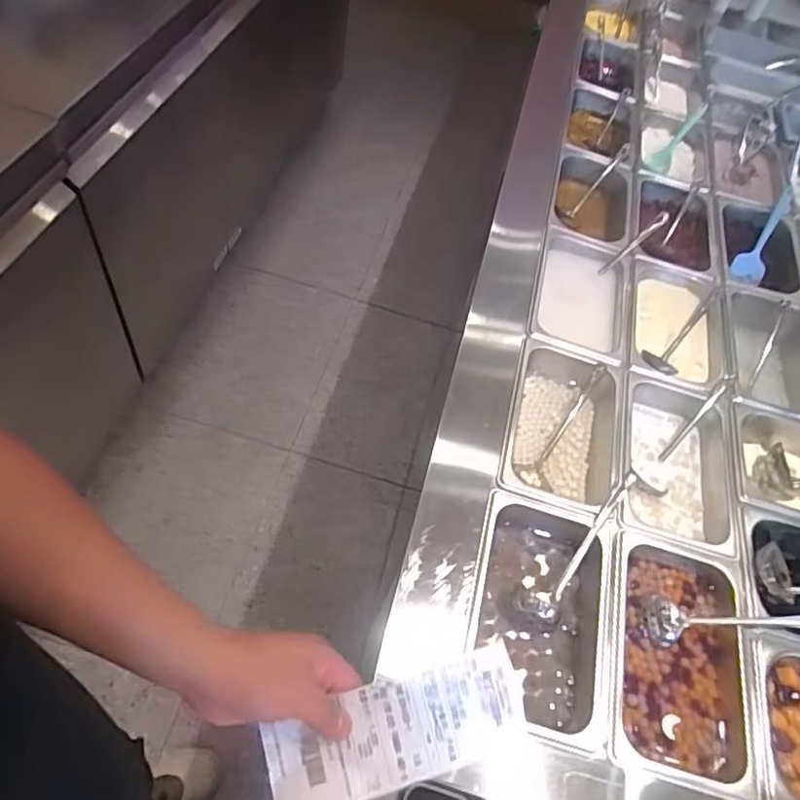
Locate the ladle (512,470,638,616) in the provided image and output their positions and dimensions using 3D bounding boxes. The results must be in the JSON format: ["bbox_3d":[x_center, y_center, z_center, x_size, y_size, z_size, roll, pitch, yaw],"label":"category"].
[{"bbox_3d":[0.223,0.178,0.713,0.216,0.063,0.048,-37,69,-27],"label":"ladle"}]

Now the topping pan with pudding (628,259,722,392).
[{"bbox_3d":[0.422,-0.102,0.919,0.149,0.079,0.220,13,56,0],"label":"topping pan with pudding"}]

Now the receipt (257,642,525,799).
[{"bbox_3d":[-0.002,0.249,0.446,0.192,0.016,0.073,-14,81,-7],"label":"receipt"}]

